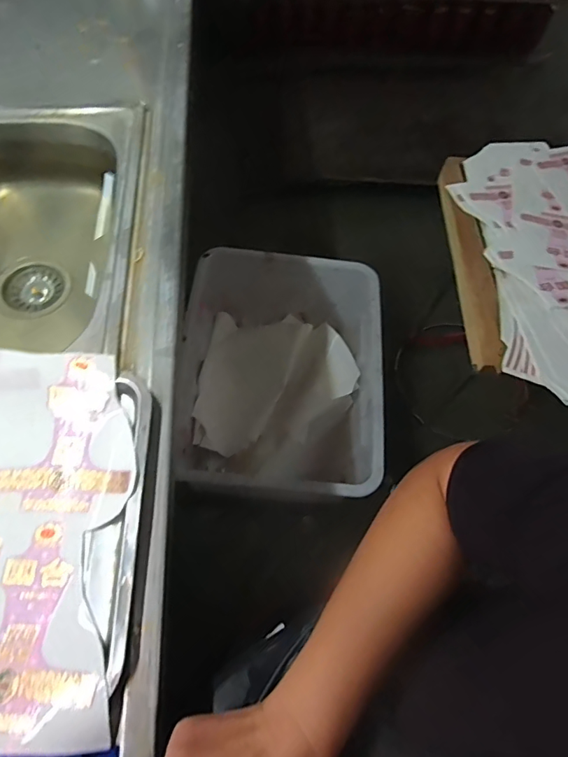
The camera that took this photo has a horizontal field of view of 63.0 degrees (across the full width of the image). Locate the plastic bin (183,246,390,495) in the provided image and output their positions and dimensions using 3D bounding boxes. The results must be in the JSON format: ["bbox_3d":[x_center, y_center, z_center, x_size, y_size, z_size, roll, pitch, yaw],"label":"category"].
[{"bbox_3d":[0.001,-0.017,1.077,0.394,0.239,0.561,7,62,-5],"label":"plastic bin"}]

